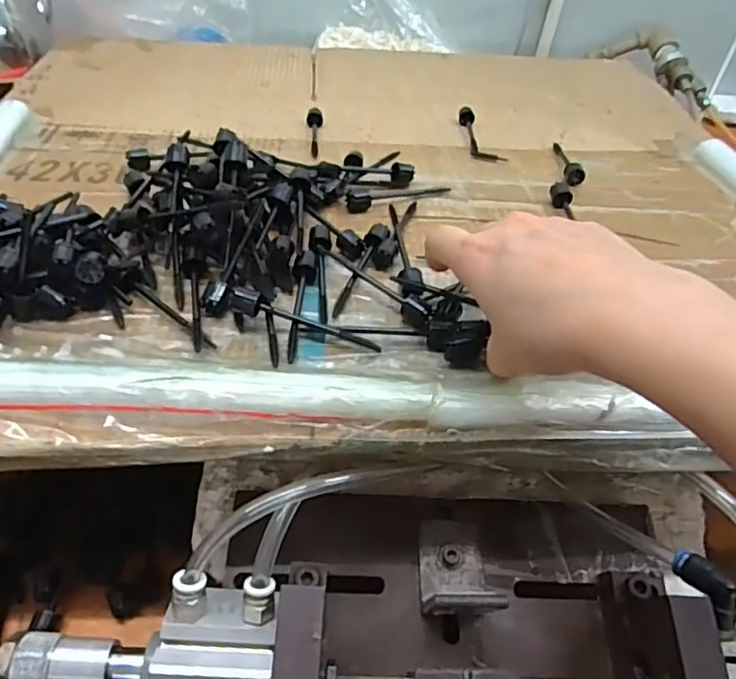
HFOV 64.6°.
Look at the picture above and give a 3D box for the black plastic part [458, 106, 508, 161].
[{"bbox_3d":[0.106,-0.194,0.546,0.029,0.011,0.099,0,41,-4],"label":"black plastic part"}]

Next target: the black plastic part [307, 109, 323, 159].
[{"bbox_3d":[-0.047,-0.186,0.520,0.014,0.013,0.082,0,41,-4],"label":"black plastic part"}]

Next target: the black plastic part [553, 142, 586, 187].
[{"bbox_3d":[0.175,-0.159,0.509,0.014,0.014,0.086,6,41,3],"label":"black plastic part"}]

